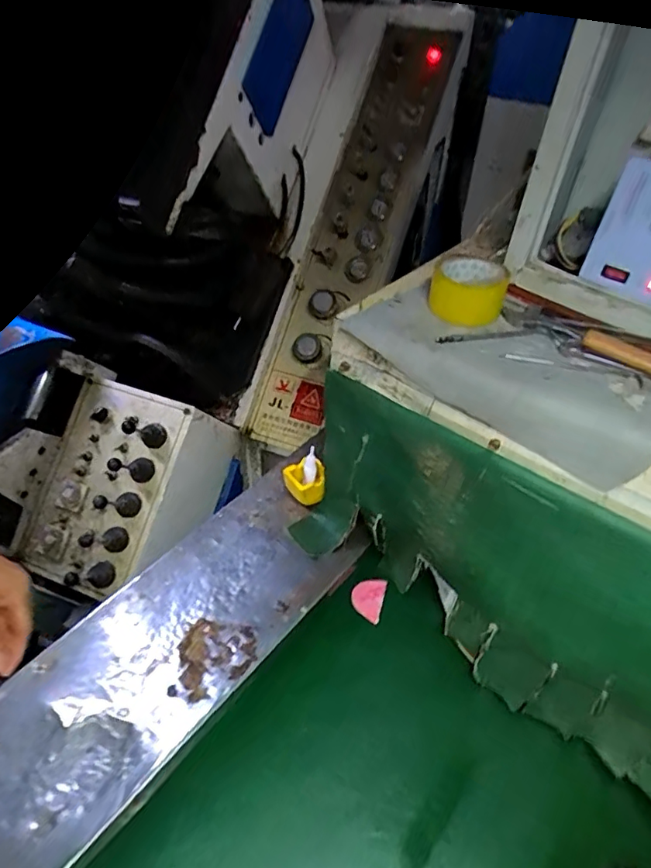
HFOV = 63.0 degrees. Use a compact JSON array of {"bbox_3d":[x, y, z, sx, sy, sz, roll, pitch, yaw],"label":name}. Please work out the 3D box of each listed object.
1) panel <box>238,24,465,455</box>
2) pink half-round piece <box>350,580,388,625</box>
[{"bbox_3d":[0.082,-0.481,1.205,0.194,0.142,1.100,17,78,16],"label":"panel"},{"bbox_3d":[0.065,0.245,0.798,0.050,0.014,0.069,34,43,3],"label":"pink half-round piece"}]

